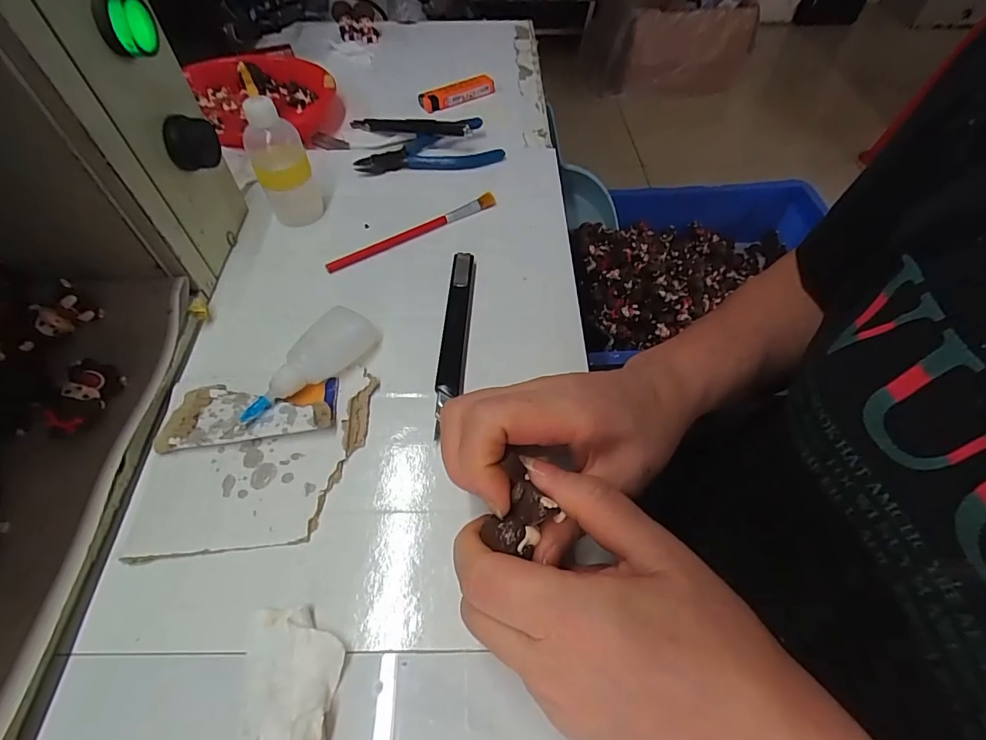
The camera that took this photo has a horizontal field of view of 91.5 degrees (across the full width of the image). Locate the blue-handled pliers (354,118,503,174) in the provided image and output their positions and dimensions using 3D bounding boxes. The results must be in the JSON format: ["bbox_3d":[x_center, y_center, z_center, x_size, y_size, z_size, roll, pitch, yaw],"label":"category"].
[{"bbox_3d":[-0.059,-0.194,0.428,0.123,0.015,0.063,-17,57,-14],"label":"blue-handled pliers"}]

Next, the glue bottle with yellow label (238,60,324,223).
[{"bbox_3d":[-0.156,-0.159,0.352,0.041,0.095,0.043,-20,58,-15],"label":"glue bottle with yellow label"}]

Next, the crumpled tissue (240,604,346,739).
[{"bbox_3d":[-0.085,0.137,0.195,0.043,0.018,0.074,-4,55,-5],"label":"crumpled tissue"}]

